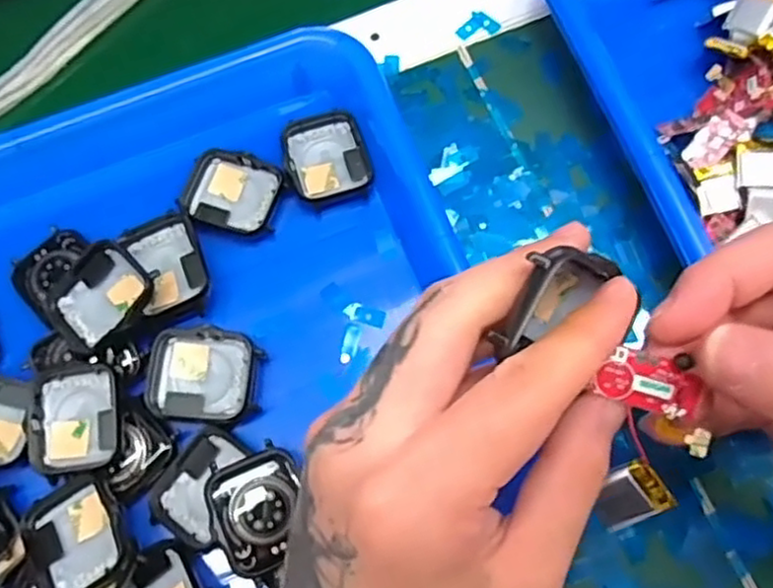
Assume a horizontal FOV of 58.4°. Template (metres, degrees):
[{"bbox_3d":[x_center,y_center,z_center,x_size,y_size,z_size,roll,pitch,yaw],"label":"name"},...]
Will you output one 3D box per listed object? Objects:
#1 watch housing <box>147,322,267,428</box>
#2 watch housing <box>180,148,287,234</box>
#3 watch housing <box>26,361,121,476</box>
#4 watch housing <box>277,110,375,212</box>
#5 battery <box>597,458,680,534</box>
[{"bbox_3d":[-0.077,0.034,0.294,0.045,0.012,0.039,5,74,5],"label":"watch housing"},{"bbox_3d":[-0.071,-0.048,0.322,0.043,0.007,0.036,15,75,8],"label":"watch housing"},{"bbox_3d":[-0.128,0.051,0.286,0.037,0.014,0.043,-11,73,0],"label":"watch housing"},{"bbox_3d":[-0.029,-0.065,0.328,0.038,0.009,0.042,-20,73,-2],"label":"watch housing"},{"bbox_3d":[0.069,0.057,0.196,0.020,0.004,0.018,-29,102,20],"label":"battery"}]

